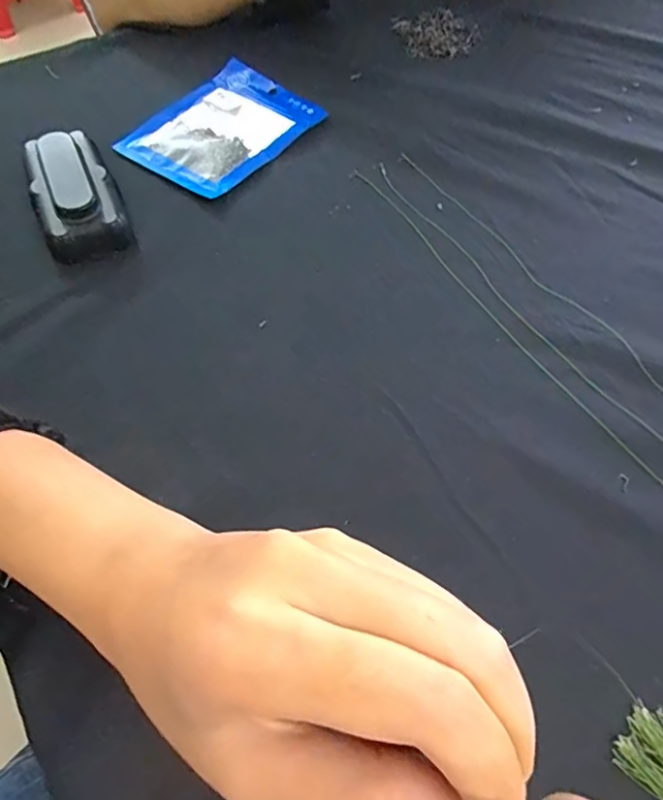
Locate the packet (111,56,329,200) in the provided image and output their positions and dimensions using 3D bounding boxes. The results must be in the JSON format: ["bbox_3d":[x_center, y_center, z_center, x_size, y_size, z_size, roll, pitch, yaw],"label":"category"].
[{"bbox_3d":[-0.084,-0.214,0.426,0.109,0.010,0.135,30,62,16],"label":"packet"}]

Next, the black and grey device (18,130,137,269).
[{"bbox_3d":[-0.176,-0.145,0.370,0.054,0.032,0.114,-23,62,-15],"label":"black and grey device"}]

